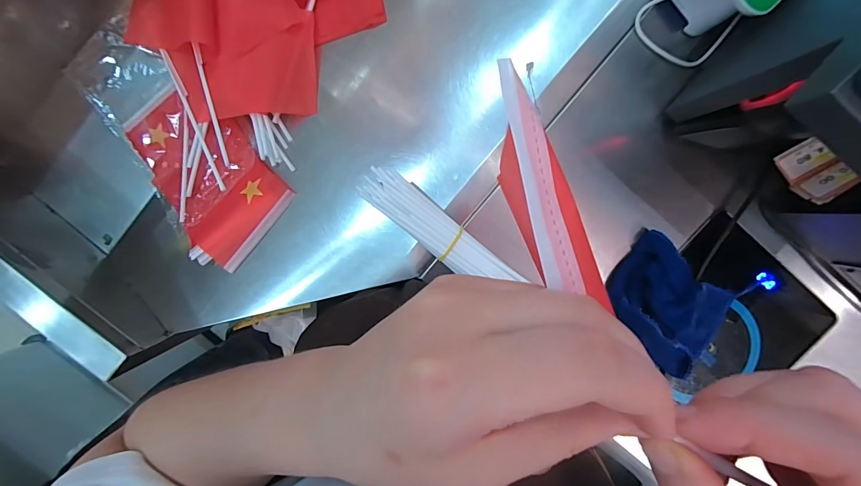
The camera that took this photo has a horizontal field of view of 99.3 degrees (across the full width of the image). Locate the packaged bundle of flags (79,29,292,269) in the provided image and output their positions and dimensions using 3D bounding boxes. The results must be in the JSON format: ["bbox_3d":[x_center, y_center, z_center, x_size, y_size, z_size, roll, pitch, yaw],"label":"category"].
[{"bbox_3d":[-0.351,-0.141,0.504,0.364,0.035,0.172,45,98,9],"label":"packaged bundle of flags"}]

